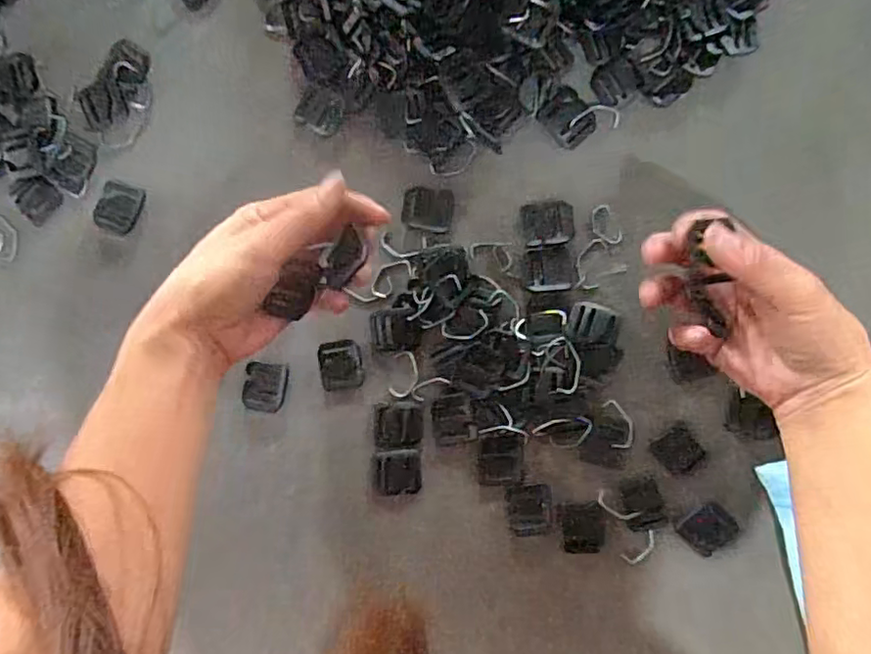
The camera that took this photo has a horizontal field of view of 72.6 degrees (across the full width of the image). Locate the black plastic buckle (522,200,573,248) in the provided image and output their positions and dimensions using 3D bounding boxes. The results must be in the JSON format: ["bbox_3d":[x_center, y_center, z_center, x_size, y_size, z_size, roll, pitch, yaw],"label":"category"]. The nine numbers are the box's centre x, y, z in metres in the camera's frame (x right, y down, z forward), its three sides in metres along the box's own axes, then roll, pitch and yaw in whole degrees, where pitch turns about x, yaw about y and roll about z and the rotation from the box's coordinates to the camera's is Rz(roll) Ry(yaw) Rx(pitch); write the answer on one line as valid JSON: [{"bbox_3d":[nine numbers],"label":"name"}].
[{"bbox_3d":[0.077,-0.071,0.409,0.036,0.004,0.030,-5,91,4],"label":"black plastic buckle"}]

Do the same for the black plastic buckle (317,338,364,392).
[{"bbox_3d":[-0.066,0.027,0.416,0.029,0.004,0.034,-8,90,4],"label":"black plastic buckle"}]

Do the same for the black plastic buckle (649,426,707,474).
[{"bbox_3d":[0.168,0.085,0.408,0.027,0.004,0.031,-37,89,4],"label":"black plastic buckle"}]

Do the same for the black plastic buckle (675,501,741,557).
[{"bbox_3d":[0.186,0.138,0.403,0.034,0.004,0.030,-43,88,3],"label":"black plastic buckle"}]

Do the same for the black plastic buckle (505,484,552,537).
[{"bbox_3d":[0.066,0.128,0.413,0.030,0.004,0.036,-6,91,4],"label":"black plastic buckle"}]

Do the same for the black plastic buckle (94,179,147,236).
[{"bbox_3d":[-0.226,-0.085,0.424,0.032,0.004,0.035,20,92,3],"label":"black plastic buckle"}]

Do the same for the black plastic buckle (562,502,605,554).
[{"bbox_3d":[0.103,0.140,0.413,0.028,0.004,0.037,-3,91,4],"label":"black plastic buckle"}]

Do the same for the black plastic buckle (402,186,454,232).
[{"bbox_3d":[-0.006,-0.082,0.410,0.035,0.004,0.029,6,91,4],"label":"black plastic buckle"}]

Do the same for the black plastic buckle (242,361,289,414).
[{"bbox_3d":[-0.121,0.043,0.420,0.030,0.004,0.034,7,91,4],"label":"black plastic buckle"}]

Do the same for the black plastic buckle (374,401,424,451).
[{"bbox_3d":[-0.026,0.070,0.416,0.034,0.004,0.033,0,91,4],"label":"black plastic buckle"}]

